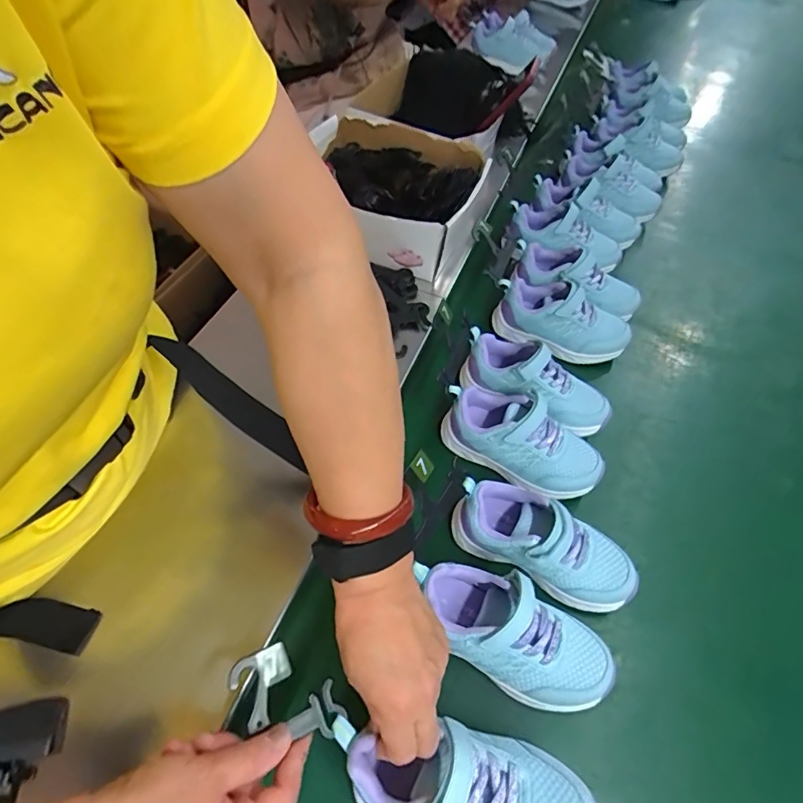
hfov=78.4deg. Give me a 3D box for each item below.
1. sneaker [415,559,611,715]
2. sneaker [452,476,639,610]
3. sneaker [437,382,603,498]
[{"bbox_3d":[0.085,0.183,0.391,0.161,0.065,0.066,26,57,13],"label":"sneaker"},{"bbox_3d":[0.125,0.123,0.432,0.164,0.067,0.065,24,56,11],"label":"sneaker"},{"bbox_3d":[0.120,0.038,0.497,0.163,0.072,0.072,26,57,12],"label":"sneaker"}]

